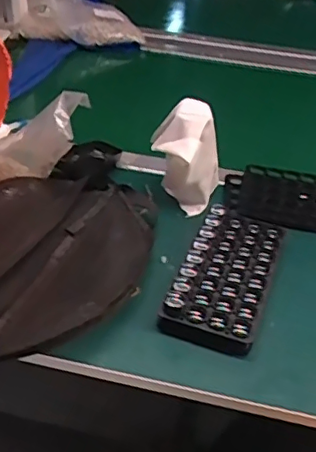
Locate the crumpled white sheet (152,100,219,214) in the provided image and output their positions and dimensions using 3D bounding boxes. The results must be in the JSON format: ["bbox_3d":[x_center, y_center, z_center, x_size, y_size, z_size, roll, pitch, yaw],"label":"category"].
[{"bbox_3d":[0.034,-0.089,0.731,0.087,0.122,0.091,15,40,13],"label":"crumpled white sheet"}]

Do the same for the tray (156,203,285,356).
[{"bbox_3d":[0.081,0.046,0.638,0.094,0.035,0.207,15,40,13],"label":"tray"}]

